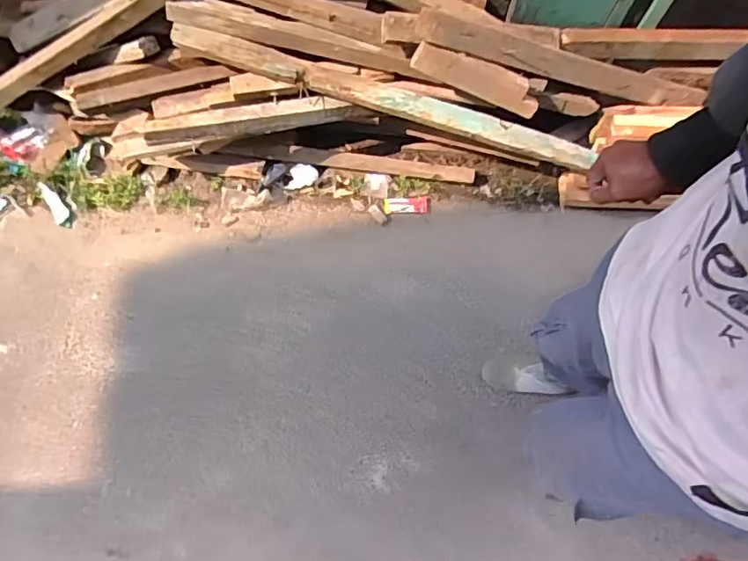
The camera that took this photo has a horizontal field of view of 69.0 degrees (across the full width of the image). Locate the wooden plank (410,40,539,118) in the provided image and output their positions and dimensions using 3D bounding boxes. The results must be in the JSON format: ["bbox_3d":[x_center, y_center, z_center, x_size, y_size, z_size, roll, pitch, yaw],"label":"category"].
[{"bbox_3d":[0.235,-0.452,1.223,0.312,0.078,0.017,15,43,-16],"label":"wooden plank"}]

